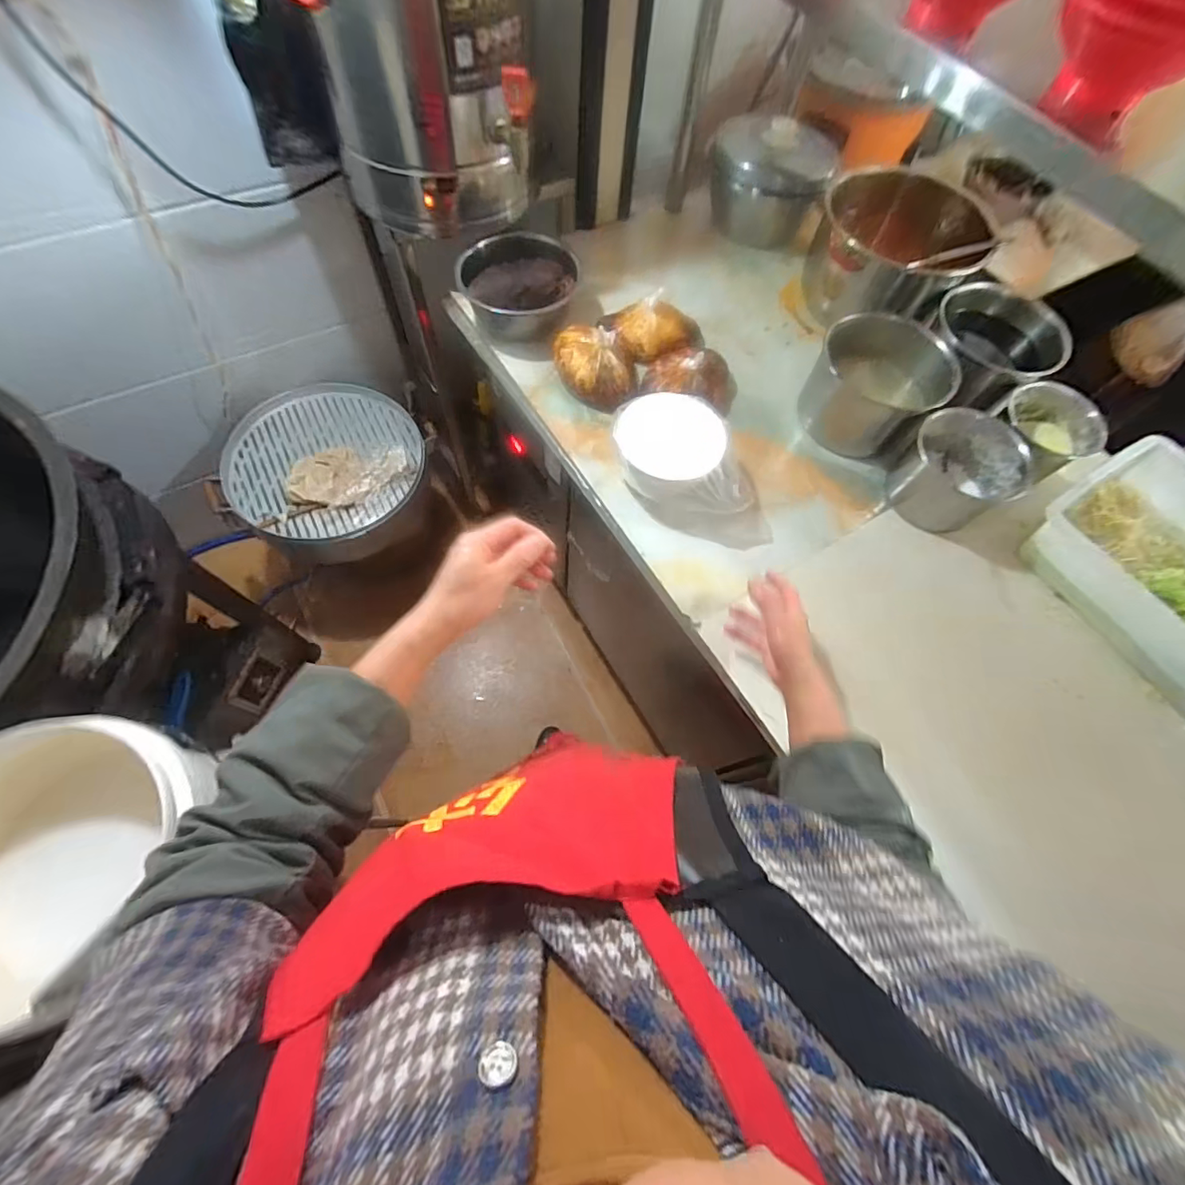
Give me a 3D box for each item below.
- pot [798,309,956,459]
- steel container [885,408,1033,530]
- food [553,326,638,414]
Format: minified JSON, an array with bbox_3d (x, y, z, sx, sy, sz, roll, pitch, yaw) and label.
[{"bbox_3d":[0.440,-0.321,0.818,0.162,0.146,0.161,0,67,0],"label":"pot"},{"bbox_3d":[0.540,-0.179,0.780,0.136,0.103,0.151,-32,70,-13],"label":"steel container"},{"bbox_3d":[0.003,-0.367,0.856,0.136,0.070,0.136,3,67,2],"label":"food"}]

